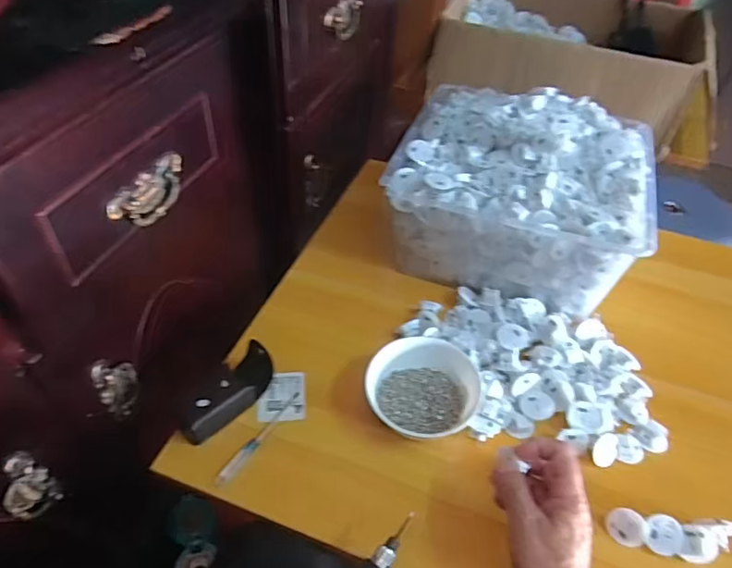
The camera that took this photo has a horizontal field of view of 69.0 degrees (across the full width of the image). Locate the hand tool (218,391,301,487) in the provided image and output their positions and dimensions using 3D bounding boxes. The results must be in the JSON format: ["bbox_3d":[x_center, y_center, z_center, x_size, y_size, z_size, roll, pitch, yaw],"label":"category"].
[{"bbox_3d":[-0.108,0.155,0.546,0.013,0.008,0.123,26,50,18],"label":"hand tool"}]

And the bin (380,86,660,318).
[{"bbox_3d":[0.198,-0.128,0.704,0.301,0.155,0.260,17,48,11],"label":"bin"}]

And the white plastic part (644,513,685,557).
[{"bbox_3d":[0.269,0.227,0.481,0.031,0.006,0.033,-4,77,20],"label":"white plastic part"}]

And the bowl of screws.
[{"bbox_3d":[0.059,0.109,0.563,0.117,0.041,0.108,3,46,-3],"label":"bowl of screws"}]

